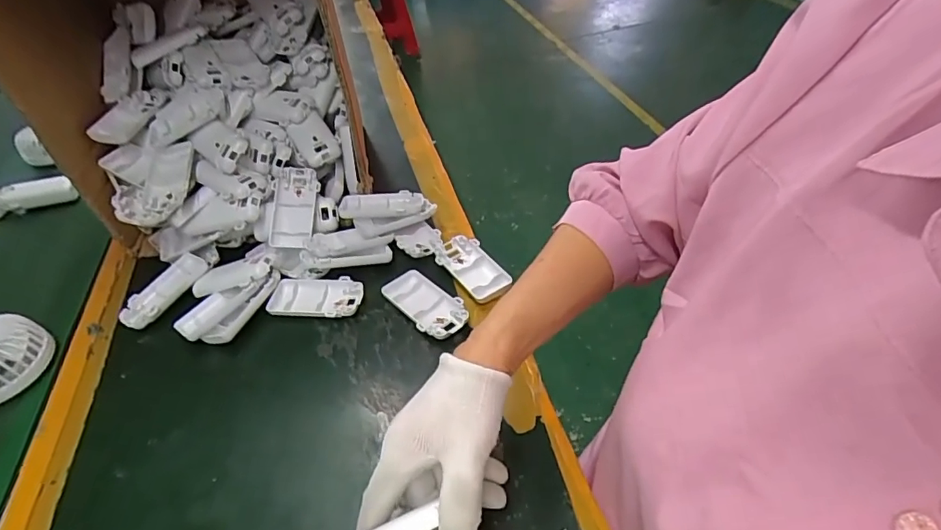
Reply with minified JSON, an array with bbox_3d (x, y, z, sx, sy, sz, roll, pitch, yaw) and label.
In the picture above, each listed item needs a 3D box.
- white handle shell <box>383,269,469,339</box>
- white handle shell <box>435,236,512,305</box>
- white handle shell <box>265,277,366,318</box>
[{"bbox_3d":[-0.046,0.039,0.505,0.048,0.012,0.095,-35,50,-26],"label":"white handle shell"},{"bbox_3d":[0.002,0.001,0.538,0.049,0.010,0.099,-31,48,-23],"label":"white handle shell"},{"bbox_3d":[-0.161,0.035,0.524,0.095,0.016,0.048,1,44,9],"label":"white handle shell"}]

